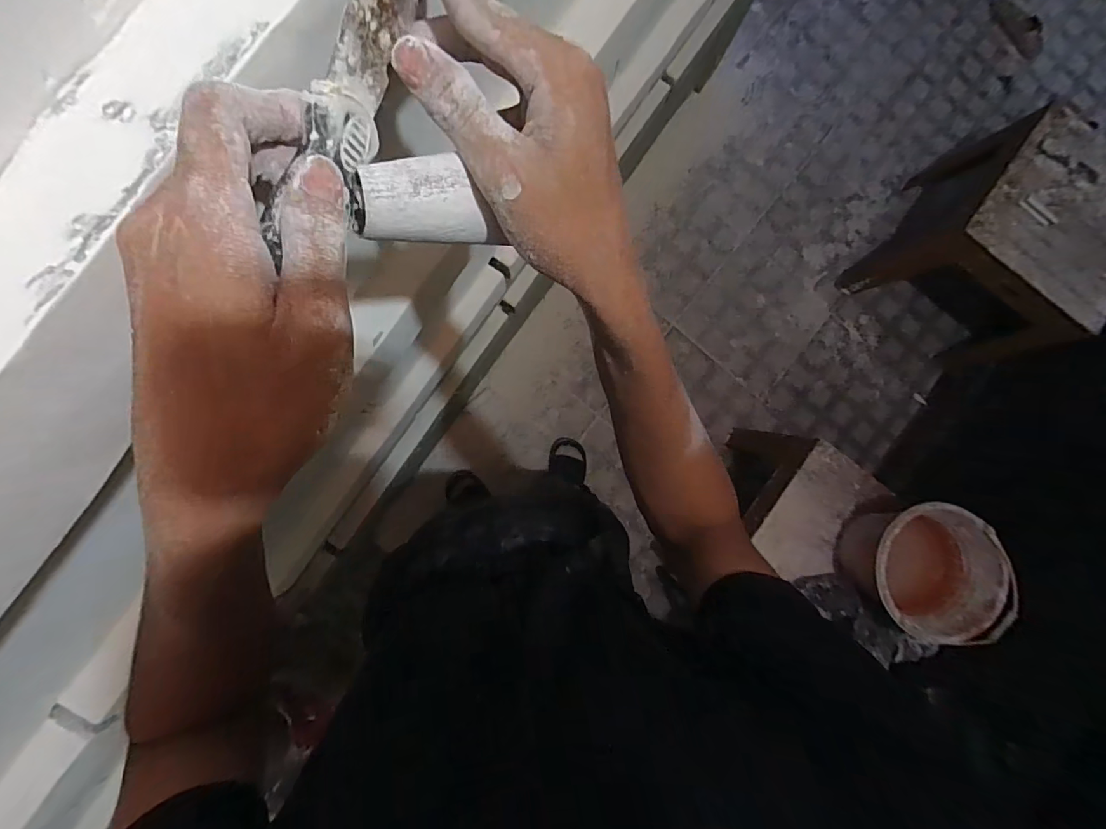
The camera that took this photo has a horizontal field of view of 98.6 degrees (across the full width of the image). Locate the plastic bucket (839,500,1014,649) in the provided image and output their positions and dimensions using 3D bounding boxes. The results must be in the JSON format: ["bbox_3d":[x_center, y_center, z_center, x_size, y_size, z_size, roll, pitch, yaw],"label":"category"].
[{"bbox_3d":[0.774,0.313,1.023,0.269,0.225,0.250,0,90,-5],"label":"plastic bucket"}]

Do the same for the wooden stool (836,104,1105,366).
[{"bbox_3d":[1.207,-0.471,1.344,0.436,0.503,0.451,39,87,-4],"label":"wooden stool"}]

